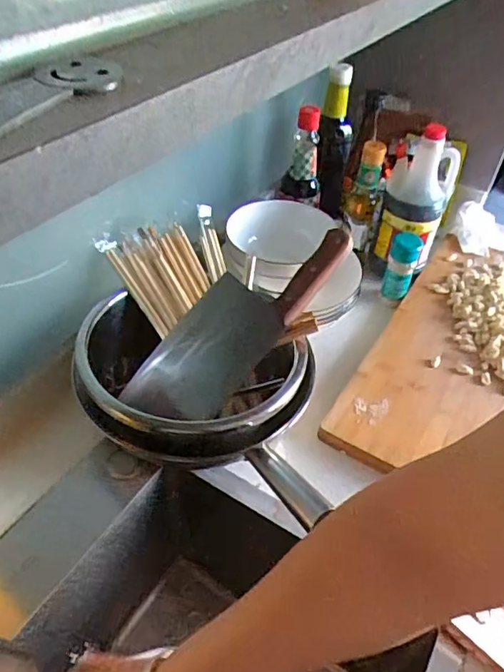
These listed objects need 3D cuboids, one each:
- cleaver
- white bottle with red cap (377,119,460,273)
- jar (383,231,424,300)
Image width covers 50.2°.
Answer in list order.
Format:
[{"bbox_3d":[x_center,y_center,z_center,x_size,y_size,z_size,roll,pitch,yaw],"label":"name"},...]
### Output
[{"bbox_3d":[-0.017,-0.014,0.591,0.096,0.024,0.287,42,97,4],"label":"cleaver"},{"bbox_3d":[0.232,-0.184,0.758,0.095,0.193,0.077,3,44,-2],"label":"white bottle with red cap"},{"bbox_3d":[0.210,-0.102,0.756,0.040,0.080,0.050,14,45,10],"label":"jar"}]

